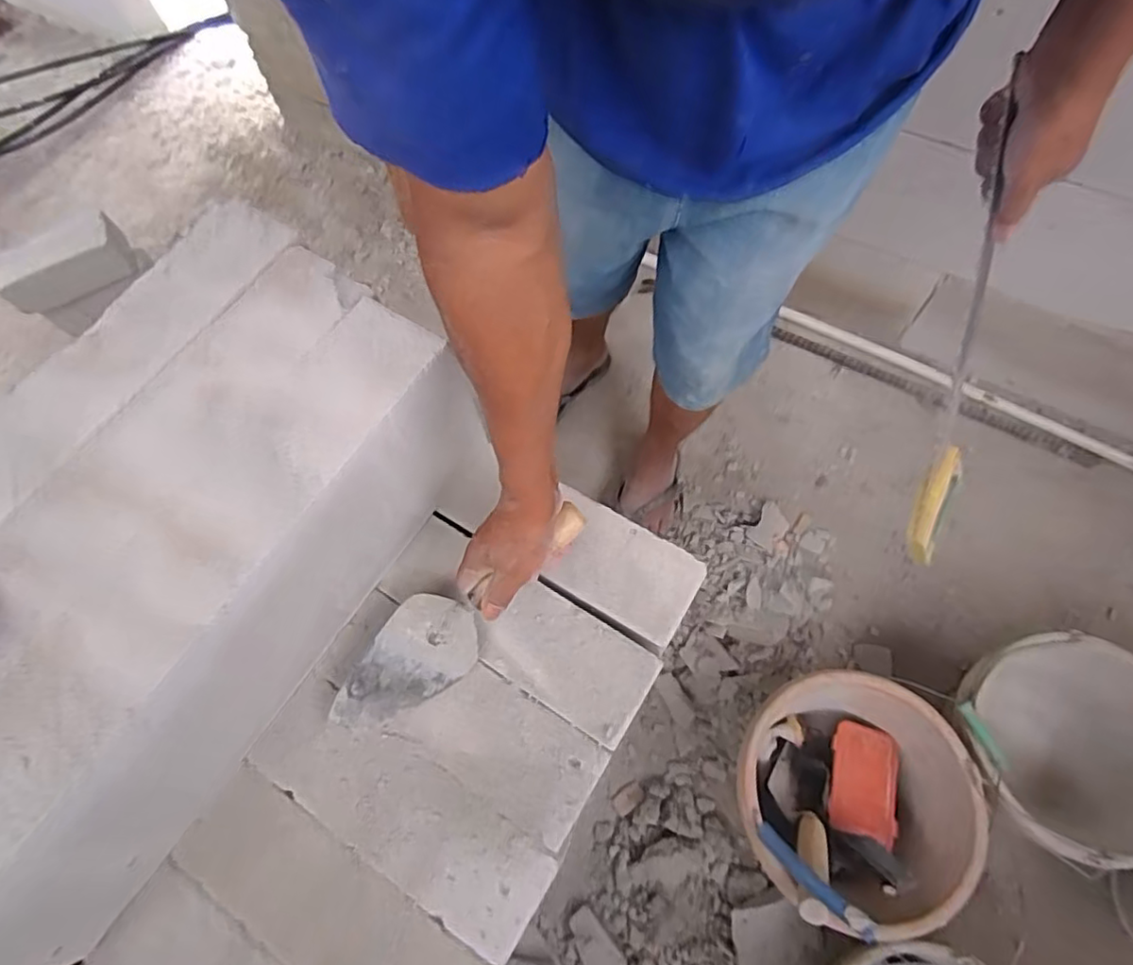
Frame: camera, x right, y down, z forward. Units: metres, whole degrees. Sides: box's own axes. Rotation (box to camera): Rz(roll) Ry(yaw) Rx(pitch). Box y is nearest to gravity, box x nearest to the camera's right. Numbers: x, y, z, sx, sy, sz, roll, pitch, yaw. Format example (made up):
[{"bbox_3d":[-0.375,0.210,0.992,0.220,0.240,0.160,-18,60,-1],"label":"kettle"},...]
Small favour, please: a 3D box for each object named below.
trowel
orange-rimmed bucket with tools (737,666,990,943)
[{"bbox_3d":[-0.102,0.127,0.599,0.298,0.047,0.084,-41,70,3],"label":"trowel"},{"bbox_3d":[0.348,0.397,0.785,0.264,0.249,0.268,-1,67,2],"label":"orange-rimmed bucket with tools"}]

